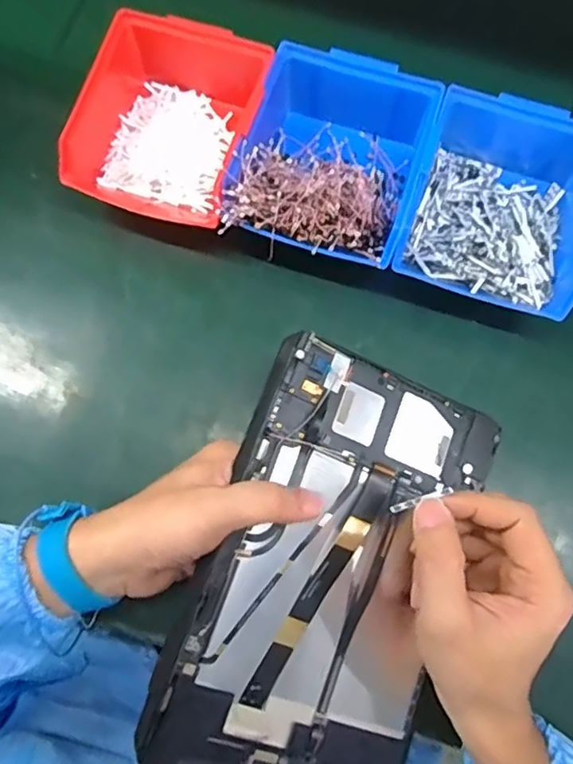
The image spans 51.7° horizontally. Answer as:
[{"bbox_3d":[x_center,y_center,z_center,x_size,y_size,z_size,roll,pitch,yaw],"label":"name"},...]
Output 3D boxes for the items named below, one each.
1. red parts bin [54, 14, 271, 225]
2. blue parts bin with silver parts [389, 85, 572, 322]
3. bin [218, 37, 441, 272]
[{"bbox_3d":[-0.084,-0.197,0.443,0.108,0.071,0.153,16,75,4],"label":"red parts bin"},{"bbox_3d":[0.152,-0.126,0.424,0.127,0.067,0.146,18,75,4],"label":"blue parts bin with silver parts"},{"bbox_3d":[0.034,-0.154,0.432,0.121,0.068,0.149,19,76,5],"label":"bin"}]

